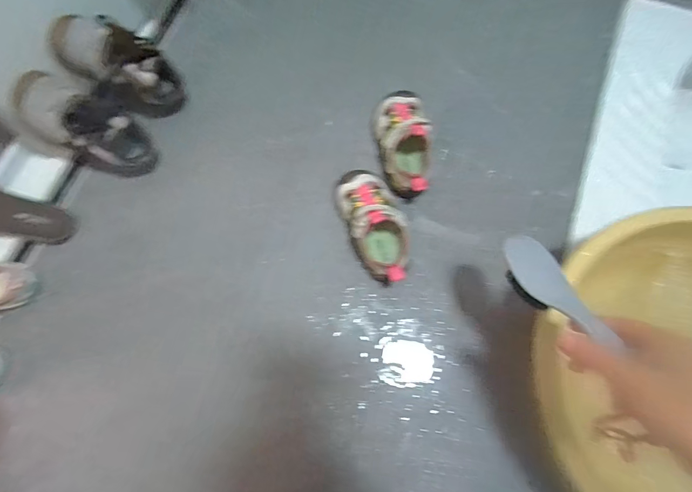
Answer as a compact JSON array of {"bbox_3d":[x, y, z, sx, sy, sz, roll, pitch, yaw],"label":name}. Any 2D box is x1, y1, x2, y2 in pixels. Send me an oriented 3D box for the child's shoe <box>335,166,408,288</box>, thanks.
[{"bbox_3d":[0.043,-0.033,0.523,0.084,0.077,0.159,-17,76,-4],"label":"child's shoe"}]

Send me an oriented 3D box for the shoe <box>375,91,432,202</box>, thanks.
[{"bbox_3d":[0.081,-0.147,0.554,0.078,0.078,0.169,-2,75,0],"label":"shoe"}]

